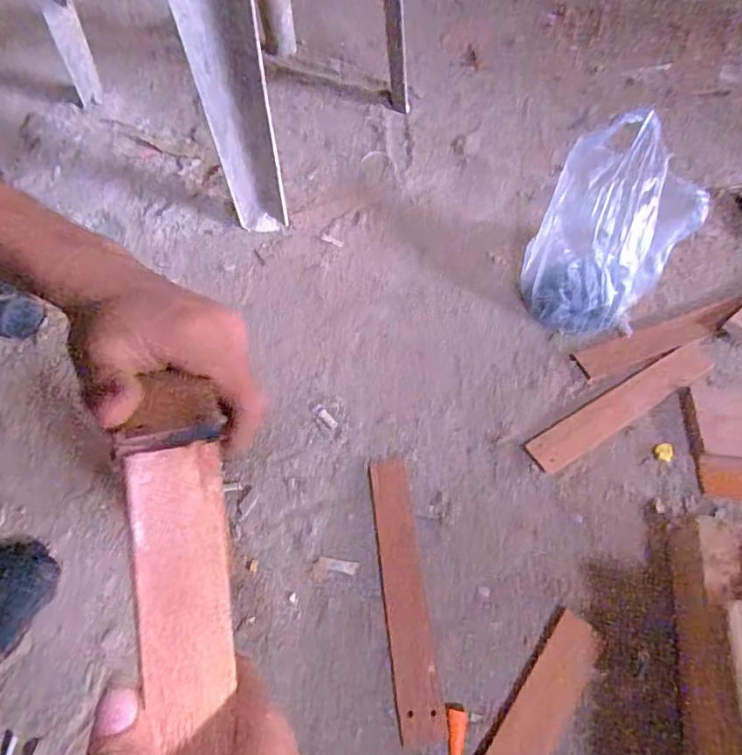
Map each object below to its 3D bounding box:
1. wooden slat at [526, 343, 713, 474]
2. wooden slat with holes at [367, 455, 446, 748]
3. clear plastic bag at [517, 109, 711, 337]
[{"bbox_3d":[0.258,0.026,0.532,0.238,0.006,0.040,-28,56,-18],"label":"wooden slat"},{"bbox_3d":[0.028,0.177,0.453,0.038,0.007,0.229,-6,52,-2],"label":"wooden slat with holes"},{"bbox_3d":[0.274,-0.165,0.605,0.161,0.164,0.191,25,57,21],"label":"clear plastic bag"}]

